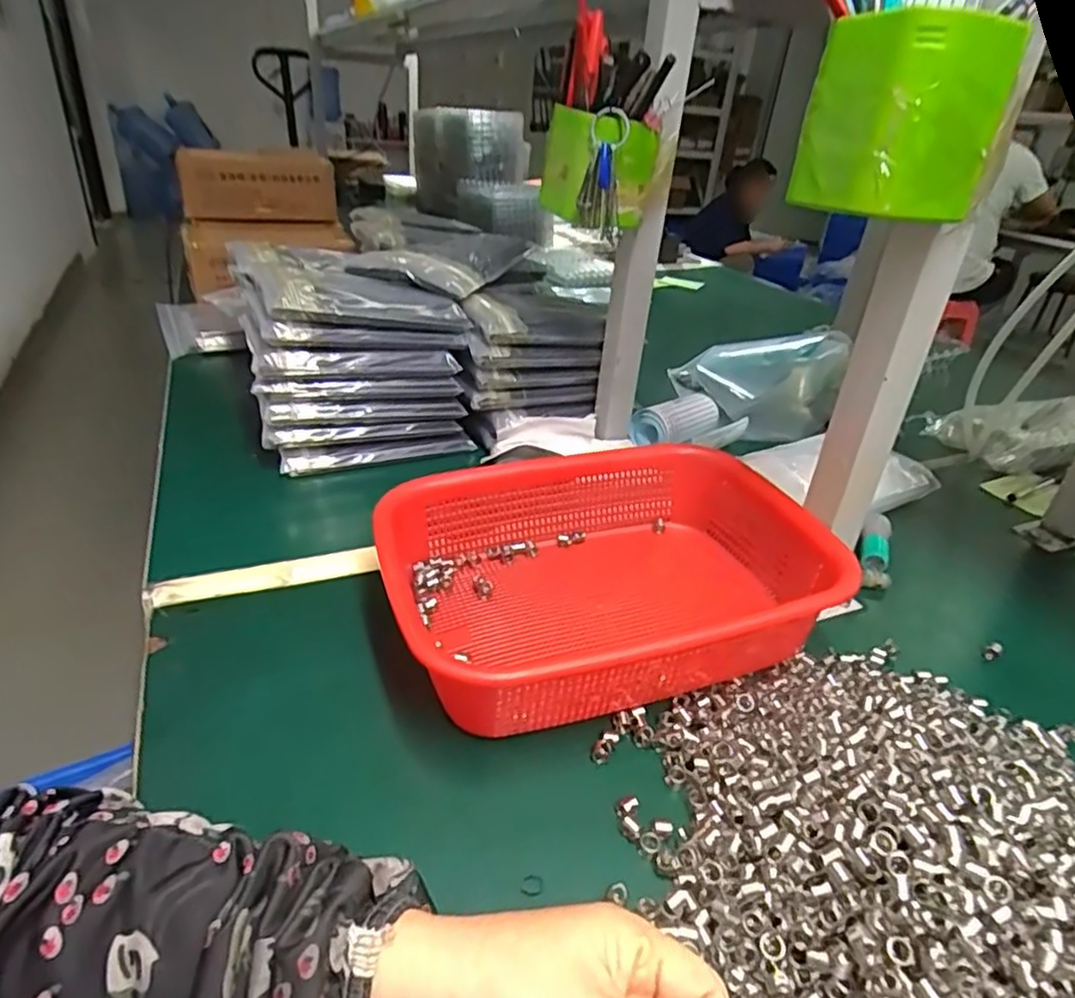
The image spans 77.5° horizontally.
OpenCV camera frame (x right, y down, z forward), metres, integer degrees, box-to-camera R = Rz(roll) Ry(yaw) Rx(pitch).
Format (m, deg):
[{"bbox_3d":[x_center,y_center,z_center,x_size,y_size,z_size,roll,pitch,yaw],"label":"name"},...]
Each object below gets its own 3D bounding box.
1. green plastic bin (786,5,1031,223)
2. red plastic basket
[{"bbox_3d":[0.174,-0.180,0.321,0.064,0.078,0.072,-9,33,-22],"label":"green plastic bin"},{"bbox_3d":[0.048,0.052,0.456,0.273,0.082,0.209,-7,33,-19],"label":"red plastic basket"}]

